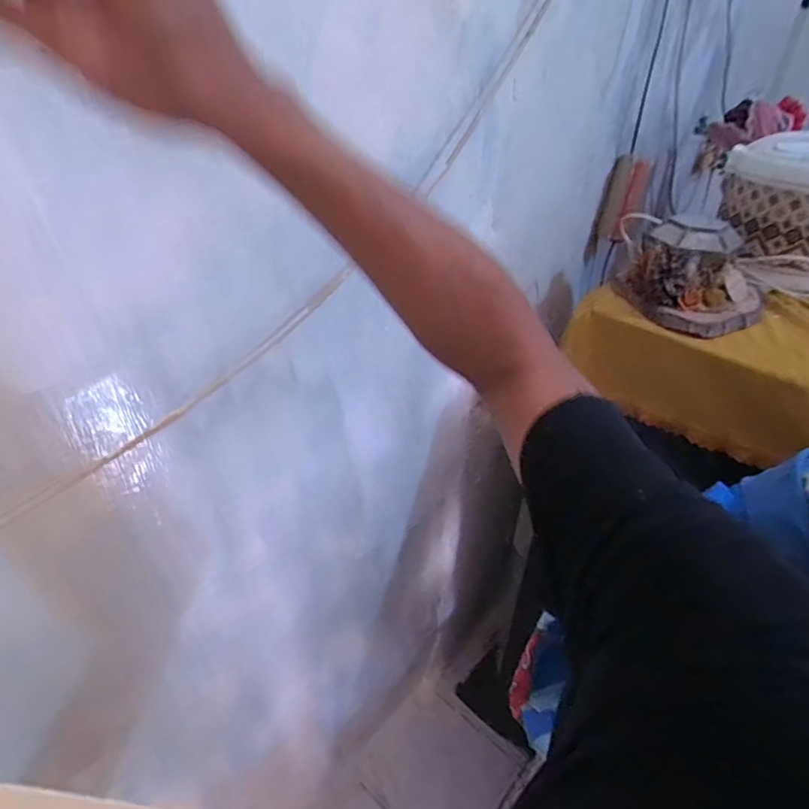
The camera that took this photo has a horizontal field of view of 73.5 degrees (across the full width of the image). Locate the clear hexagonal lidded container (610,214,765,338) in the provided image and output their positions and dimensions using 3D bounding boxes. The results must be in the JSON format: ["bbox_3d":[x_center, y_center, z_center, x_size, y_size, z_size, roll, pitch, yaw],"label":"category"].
[{"bbox_3d":[0.370,-0.171,0.699,0.174,0.100,0.131,24,41,27],"label":"clear hexagonal lidded container"}]

